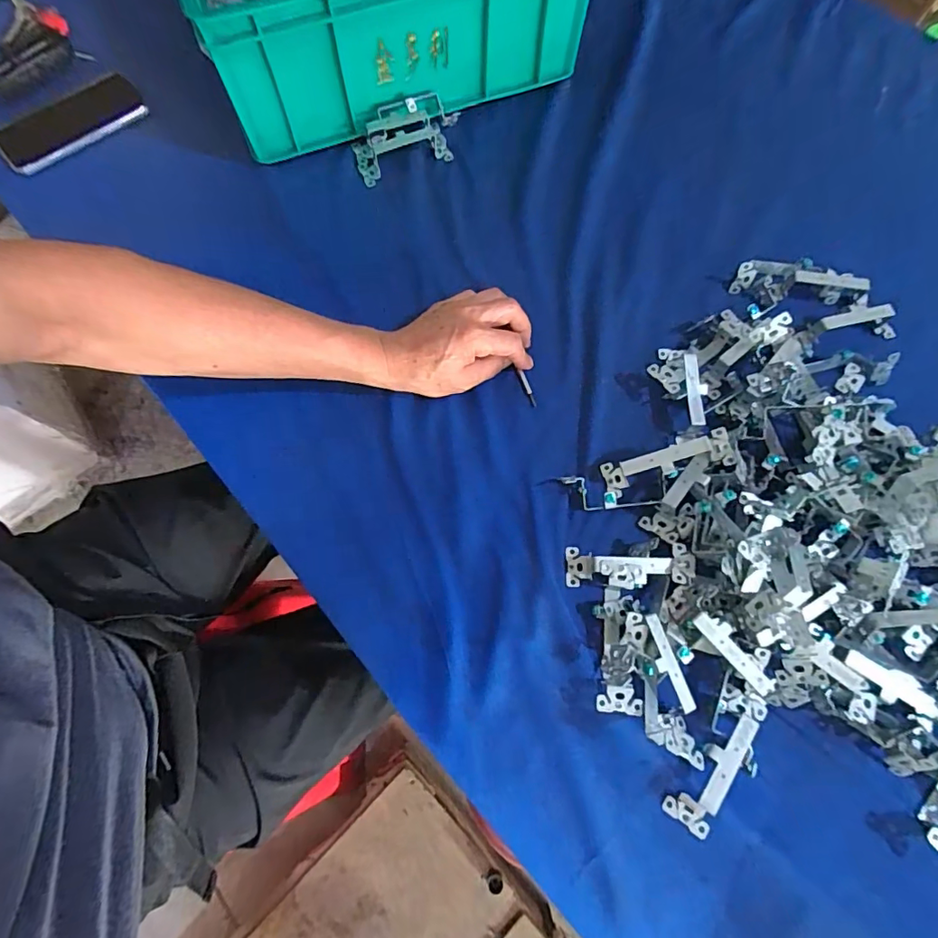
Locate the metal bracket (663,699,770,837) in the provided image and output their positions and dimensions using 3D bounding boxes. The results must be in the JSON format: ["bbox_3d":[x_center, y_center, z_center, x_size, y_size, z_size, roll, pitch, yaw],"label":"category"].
[{"bbox_3d":[0.184,0.212,0.366,0.034,0.029,0.103,34,75,11],"label":"metal bracket"}]

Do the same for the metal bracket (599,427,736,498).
[{"bbox_3d":[0.164,-0.008,0.425,0.105,0.033,0.030,-18,71,19],"label":"metal bracket"}]

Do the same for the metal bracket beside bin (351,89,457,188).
[{"bbox_3d":[-0.066,-0.375,0.568,0.134,0.037,0.065,-29,74,-9],"label":"metal bracket beside bin"}]

